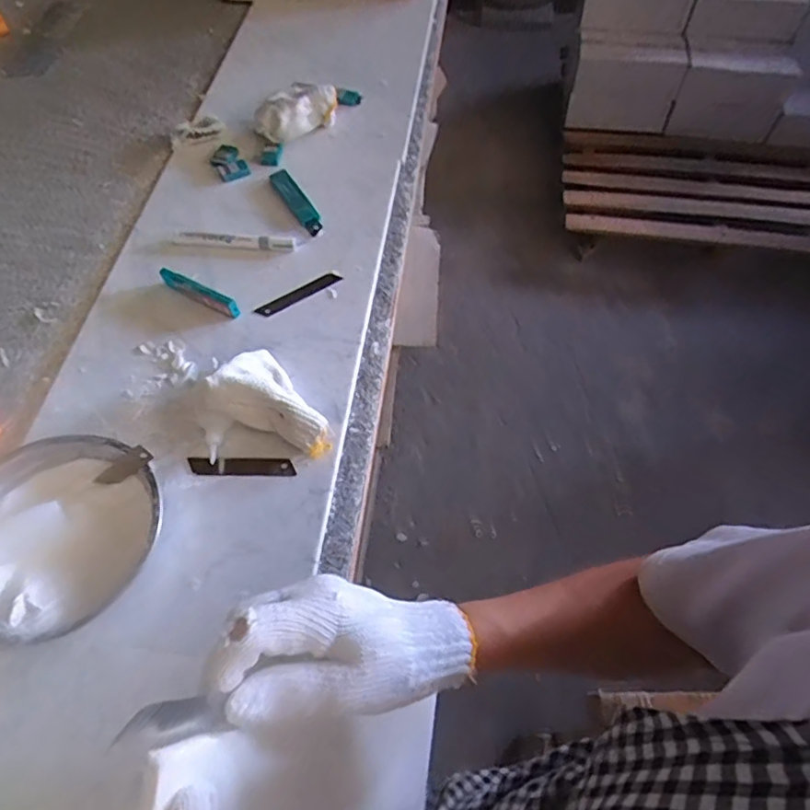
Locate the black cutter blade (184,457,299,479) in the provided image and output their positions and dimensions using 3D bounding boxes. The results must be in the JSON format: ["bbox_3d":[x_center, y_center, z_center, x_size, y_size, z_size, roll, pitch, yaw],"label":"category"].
[{"bbox_3d":[-0.149,0.058,0.517,0.093,0.004,0.018,2,69,-6],"label":"black cutter blade"}]

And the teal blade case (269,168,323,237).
[{"bbox_3d":[-0.132,-0.250,0.689,0.028,0.006,0.118,-28,63,-13],"label":"teal blade case"}]

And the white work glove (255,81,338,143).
[{"bbox_3d":[-0.145,-0.387,0.743,0.109,0.047,0.066,-26,63,-12],"label":"white work glove"}]

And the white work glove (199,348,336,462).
[{"bbox_3d":[-0.140,0.009,0.519,0.100,0.051,0.121,-35,65,-16],"label":"white work glove"}]

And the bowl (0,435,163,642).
[{"bbox_3d":[-0.281,0.106,0.463,0.155,0.048,0.153,-1,60,2],"label":"bowl"}]

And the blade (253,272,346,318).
[{"bbox_3d":[-0.118,-0.123,0.625,0.100,0.004,0.020,-31,64,-14],"label":"blade"}]

